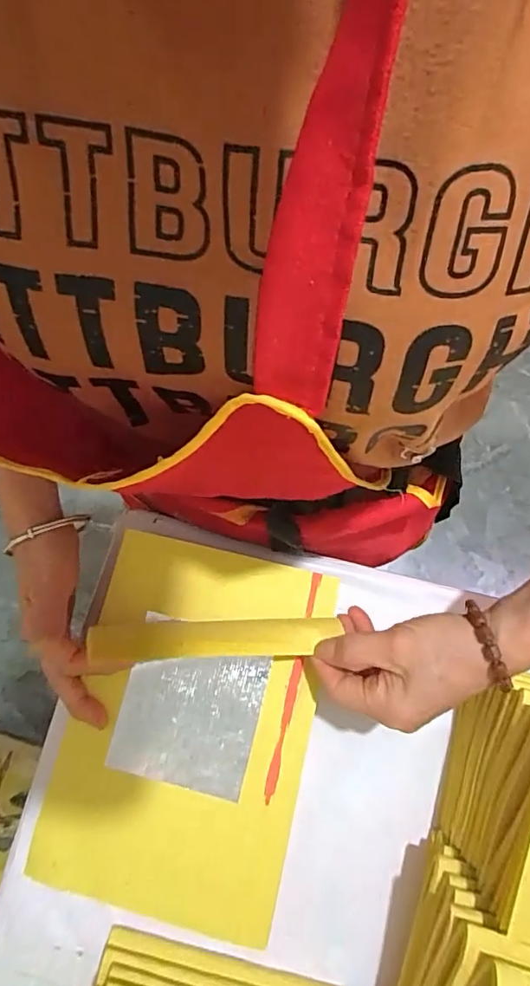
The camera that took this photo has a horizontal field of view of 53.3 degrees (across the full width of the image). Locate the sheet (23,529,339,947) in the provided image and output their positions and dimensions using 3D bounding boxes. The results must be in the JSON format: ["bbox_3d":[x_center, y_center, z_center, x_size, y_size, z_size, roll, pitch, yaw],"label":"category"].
[{"bbox_3d":[-0.051,0.151,0.352,0.157,0.009,0.224,13,78,5],"label":"sheet"}]

